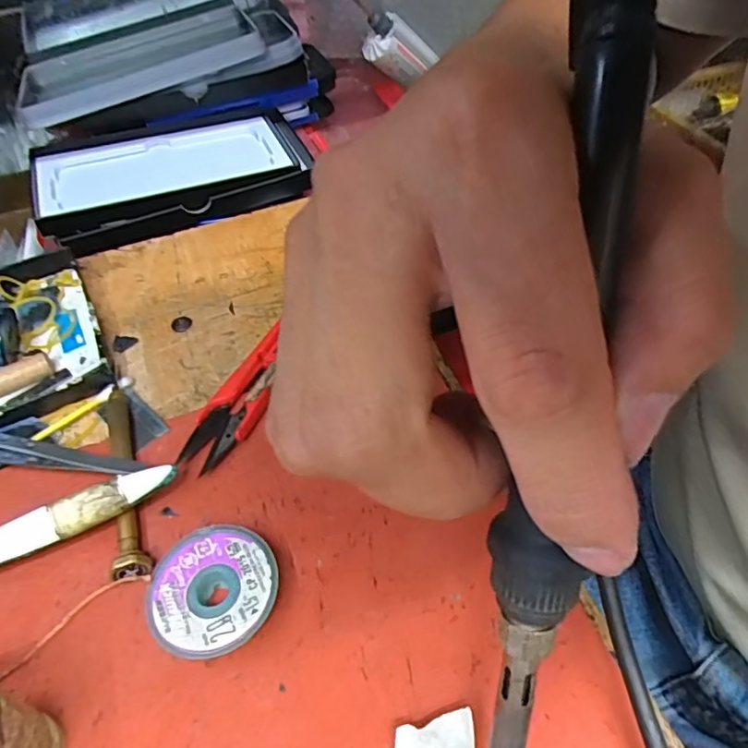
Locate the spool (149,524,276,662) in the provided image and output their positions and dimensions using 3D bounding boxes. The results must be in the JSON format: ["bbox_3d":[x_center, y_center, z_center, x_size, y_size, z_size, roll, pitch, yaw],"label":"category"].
[{"bbox_3d":[-0.056,0.078,0.203,0.044,0.013,0.044,-2,51,2],"label":"spool"}]

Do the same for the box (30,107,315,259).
[{"bbox_3d":[-0.142,-0.145,0.412,0.187,0.032,0.102,-21,53,-13],"label":"box"}]

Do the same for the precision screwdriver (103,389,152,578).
[{"bbox_3d":[-0.106,0.040,0.236,0.013,0.014,0.096,-19,53,-12],"label":"precision screwdriver"}]

